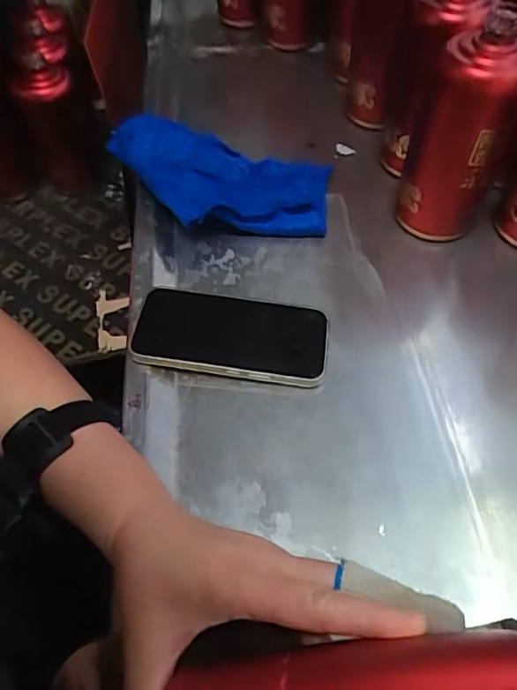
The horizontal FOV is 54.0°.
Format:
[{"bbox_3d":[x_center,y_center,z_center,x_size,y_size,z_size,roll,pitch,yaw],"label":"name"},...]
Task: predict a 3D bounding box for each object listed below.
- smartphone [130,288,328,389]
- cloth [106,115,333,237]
[{"bbox_3d":[-0.023,-0.010,0.420,0.155,0.016,0.079,7,52,2],"label":"smartphone"},{"bbox_3d":[-0.047,-0.166,0.511,0.231,0.059,0.137,6,57,6],"label":"cloth"}]

